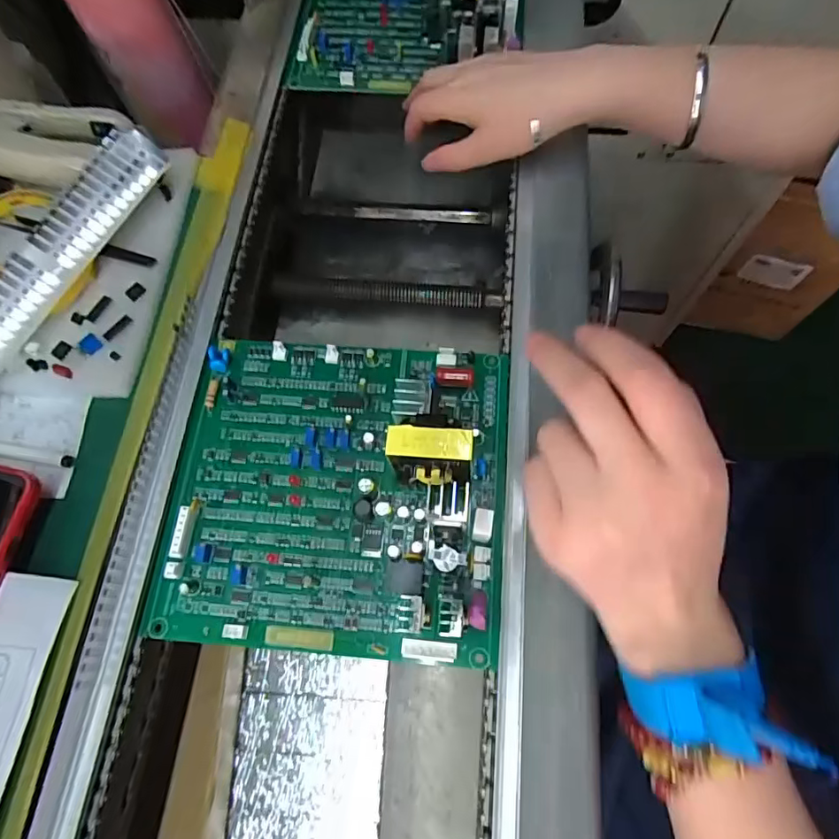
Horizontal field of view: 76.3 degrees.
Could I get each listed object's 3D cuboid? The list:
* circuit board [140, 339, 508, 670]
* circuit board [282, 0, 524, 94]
[{"bbox_3d":[-0.045,0.030,0.287,0.184,0.057,0.175,4,71,5],"label":"circuit board"},{"bbox_3d":[-0.007,-0.343,0.428,0.178,0.060,0.168,8,69,2],"label":"circuit board"}]

